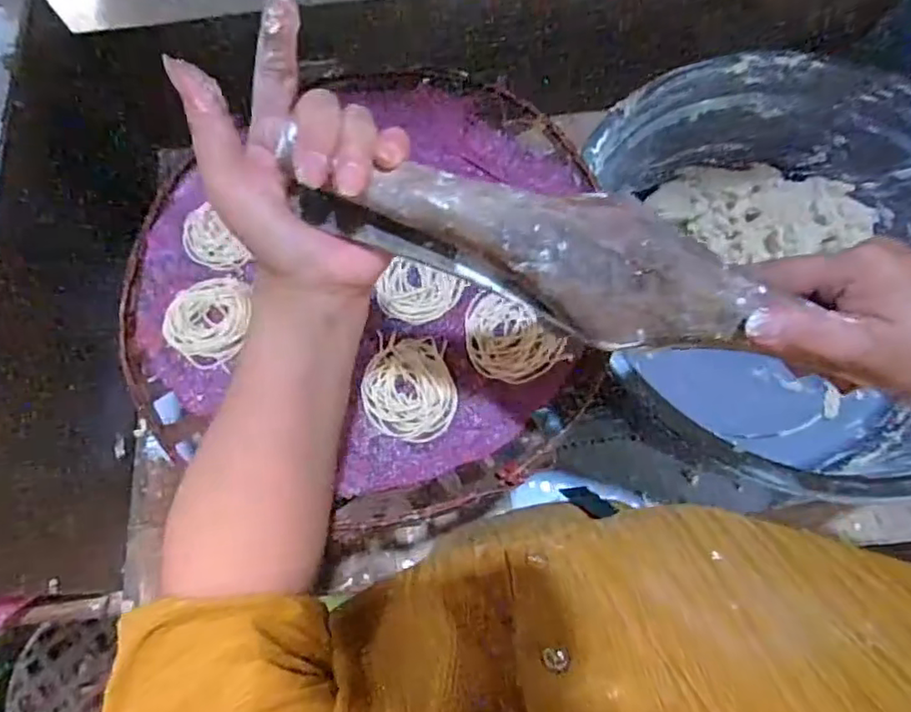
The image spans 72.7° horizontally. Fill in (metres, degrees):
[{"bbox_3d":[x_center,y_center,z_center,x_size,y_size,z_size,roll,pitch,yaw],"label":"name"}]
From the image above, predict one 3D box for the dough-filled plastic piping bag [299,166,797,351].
[{"bbox_3d":[0.036,-0.047,0.284,0.205,0.032,0.056,16,72,0],"label":"dough-filled plastic piping bag"}]

